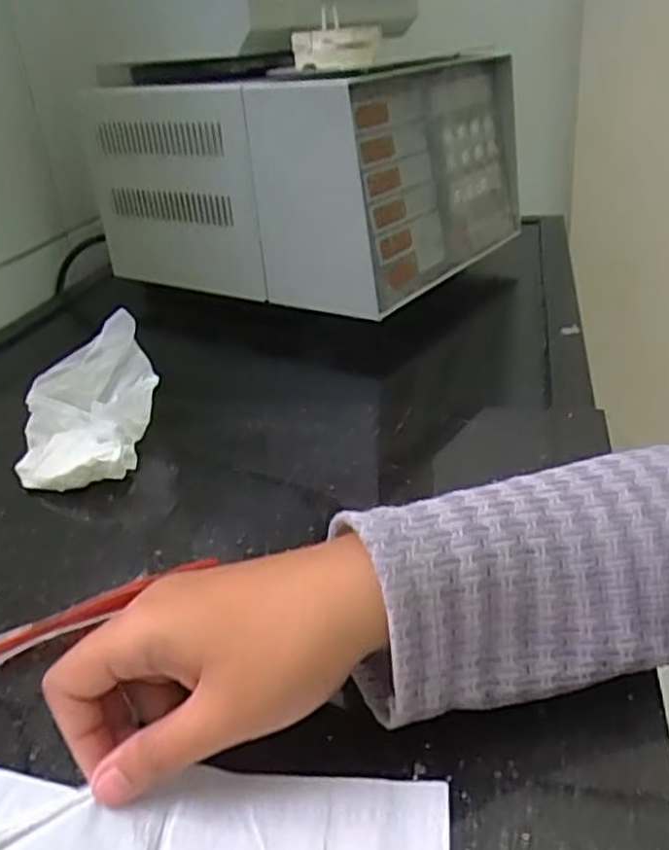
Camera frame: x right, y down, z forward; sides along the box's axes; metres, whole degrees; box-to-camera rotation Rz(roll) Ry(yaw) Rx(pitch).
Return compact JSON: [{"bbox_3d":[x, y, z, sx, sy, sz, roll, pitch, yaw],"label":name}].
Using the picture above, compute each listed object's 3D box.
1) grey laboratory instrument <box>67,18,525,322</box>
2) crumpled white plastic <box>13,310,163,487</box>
[{"bbox_3d":[-0.034,-0.293,0.813,0.356,0.217,0.322,12,33,30],"label":"grey laboratory instrument"},{"bbox_3d":[-0.164,-0.011,0.482,0.090,0.074,0.098,-9,28,-7],"label":"crumpled white plastic"}]

